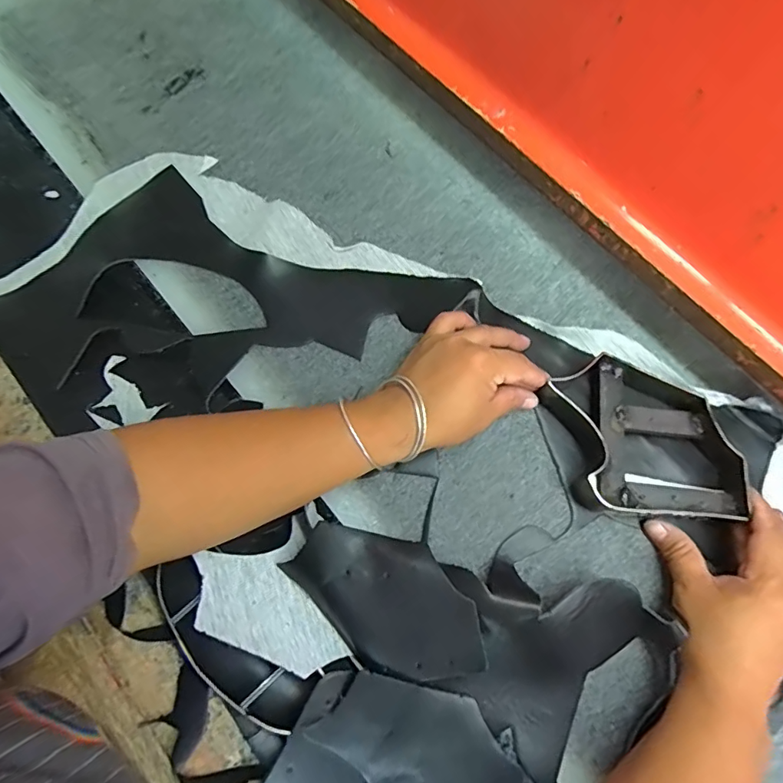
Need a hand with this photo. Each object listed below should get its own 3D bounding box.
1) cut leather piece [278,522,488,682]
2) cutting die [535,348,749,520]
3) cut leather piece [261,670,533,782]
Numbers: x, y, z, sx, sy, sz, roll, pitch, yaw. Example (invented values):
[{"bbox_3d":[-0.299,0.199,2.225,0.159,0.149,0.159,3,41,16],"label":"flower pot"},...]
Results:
[{"bbox_3d":[-0.002,0.149,0.350,0.082,0.023,0.139,-42,78,-13],"label":"cut leather piece"},{"bbox_3d":[0.201,0.036,0.388,0.148,0.036,0.121,2,72,-1],"label":"cutting die"},{"bbox_3d":[0.004,0.255,0.333,0.182,0.019,0.109,2,72,-1],"label":"cut leather piece"}]

